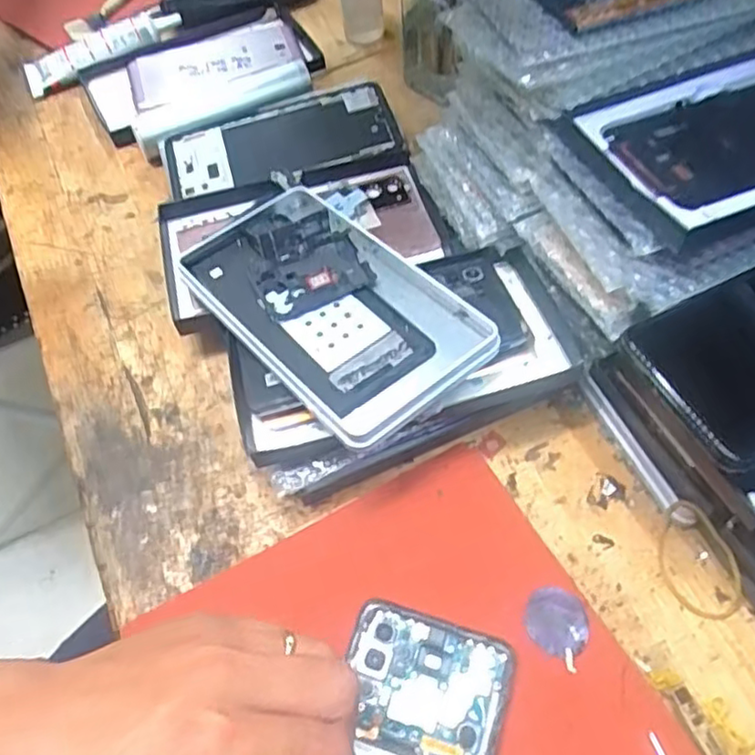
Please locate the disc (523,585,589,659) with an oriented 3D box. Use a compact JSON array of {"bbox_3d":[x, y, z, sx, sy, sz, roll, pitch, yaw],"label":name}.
[{"bbox_3d":[0.085,0.115,0.311,0.029,0.004,0.032,-1,58,4],"label":"disc"}]

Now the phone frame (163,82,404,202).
[{"bbox_3d":[-0.070,-0.171,0.471,0.168,0.011,0.075,-14,58,-4],"label":"phone frame"}]

